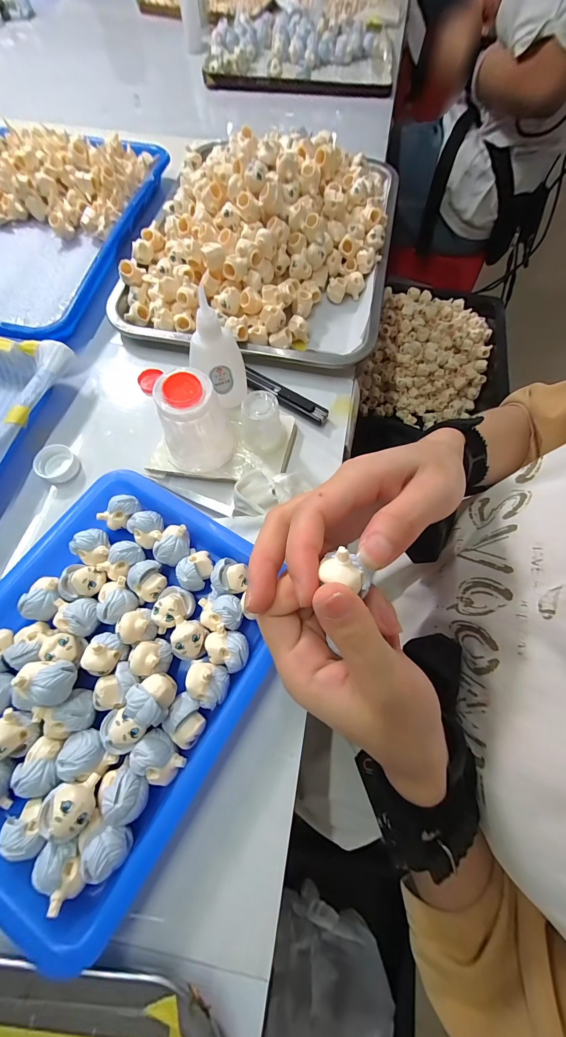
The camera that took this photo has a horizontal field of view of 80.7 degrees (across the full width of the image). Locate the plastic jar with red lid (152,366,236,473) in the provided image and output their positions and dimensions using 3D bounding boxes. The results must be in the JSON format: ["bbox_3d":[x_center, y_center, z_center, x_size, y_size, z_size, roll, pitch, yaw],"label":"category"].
[{"bbox_3d":[-0.065,-0.068,0.252,0.050,0.073,0.049,1,69,-2],"label":"plastic jar with red lid"}]

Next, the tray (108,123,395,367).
[{"bbox_3d":[-0.014,-0.314,0.345,0.257,0.072,0.329,11,69,2],"label":"tray"}]

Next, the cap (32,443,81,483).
[{"bbox_3d":[-0.184,-0.045,0.272,0.029,0.011,0.031,1,69,-2],"label":"cap"}]

